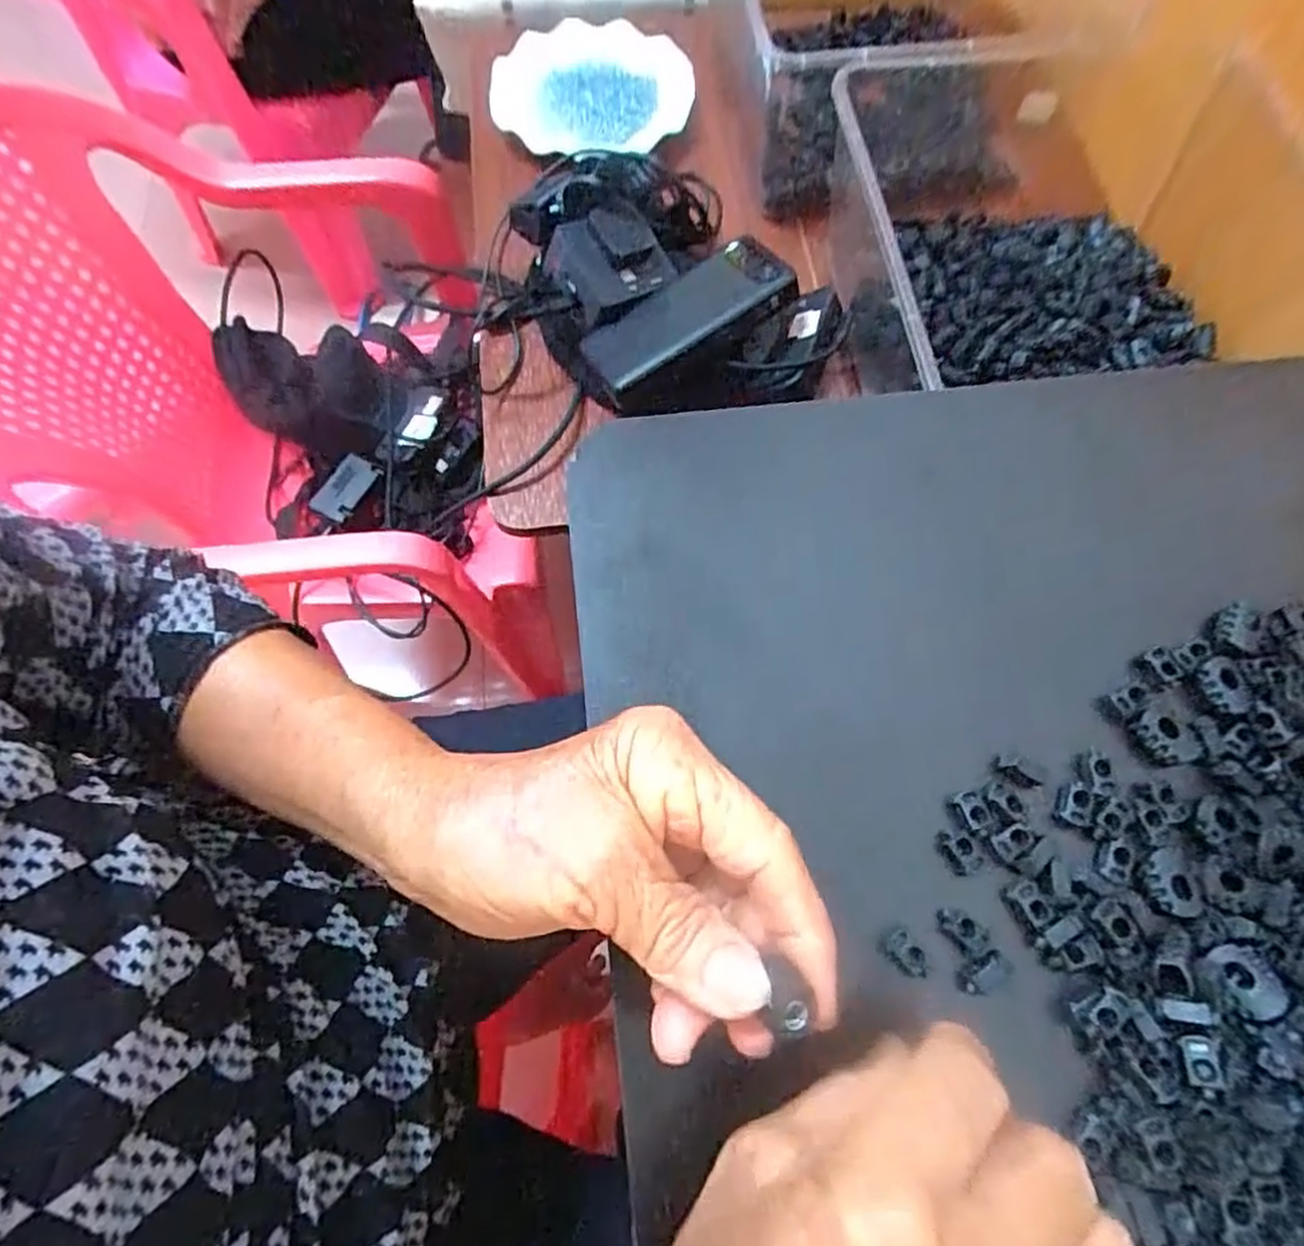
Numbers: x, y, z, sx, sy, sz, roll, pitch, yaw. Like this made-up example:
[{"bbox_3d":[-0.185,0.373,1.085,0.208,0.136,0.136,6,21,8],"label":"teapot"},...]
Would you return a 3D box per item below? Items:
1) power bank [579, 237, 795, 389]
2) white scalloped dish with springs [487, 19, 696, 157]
[{"bbox_3d":[0.022,-0.232,0.537,0.151,0.021,0.067,-30,71,3],"label":"power bank"},{"bbox_3d":[-0.056,-0.516,0.698,0.188,0.038,0.142,5,69,3],"label":"white scalloped dish with springs"}]

